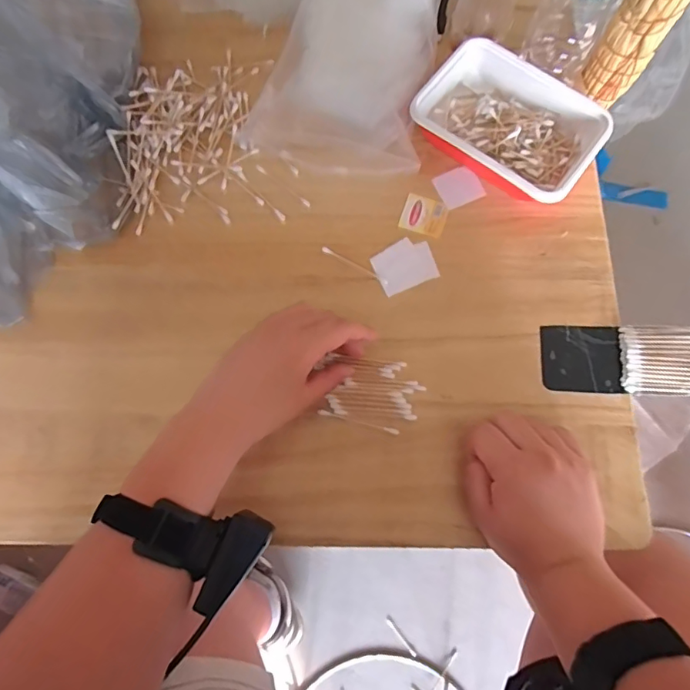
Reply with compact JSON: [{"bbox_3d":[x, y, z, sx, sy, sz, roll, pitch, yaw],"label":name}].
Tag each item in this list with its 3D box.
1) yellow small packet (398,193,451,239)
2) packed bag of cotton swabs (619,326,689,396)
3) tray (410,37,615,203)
[{"bbox_3d":[0.079,-0.128,0.489,0.043,0.004,0.039,18,76,7],"label":"yellow small packet"},{"bbox_3d":[0.291,0.013,0.425,0.100,0.013,0.060,1,74,3],"label":"packed bag of cotton swabs"},{"bbox_3d":[0.160,-0.214,0.479,0.165,0.043,0.116,38,79,11],"label":"tray"}]

